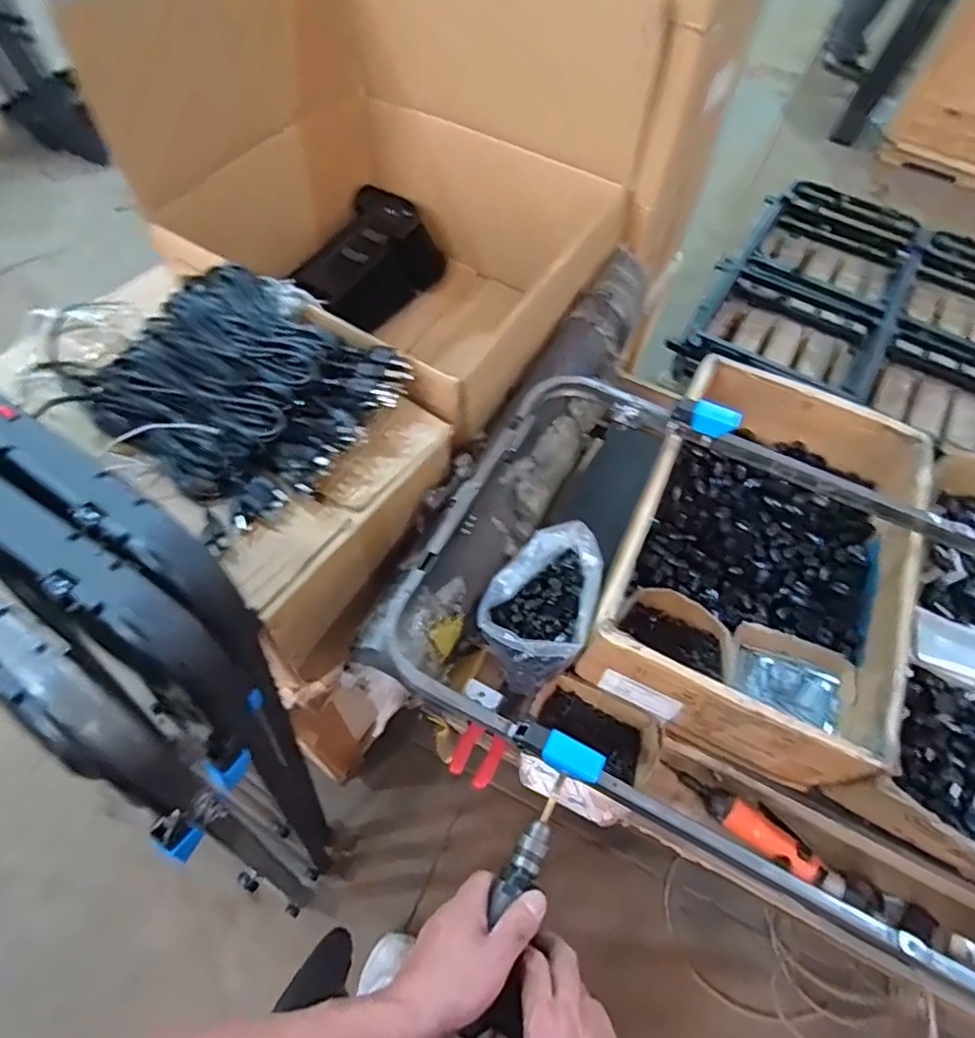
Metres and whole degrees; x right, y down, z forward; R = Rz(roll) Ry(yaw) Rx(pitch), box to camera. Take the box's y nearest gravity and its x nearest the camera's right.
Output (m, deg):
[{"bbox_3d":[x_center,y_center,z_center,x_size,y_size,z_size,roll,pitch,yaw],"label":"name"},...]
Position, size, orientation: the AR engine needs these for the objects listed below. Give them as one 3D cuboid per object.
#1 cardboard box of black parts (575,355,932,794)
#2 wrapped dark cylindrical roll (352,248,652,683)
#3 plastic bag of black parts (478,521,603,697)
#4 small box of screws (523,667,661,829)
[{"bbox_3d":[0.394,0.037,0.880,0.363,0.160,0.555,23,60,11],"label":"cardboard box of black parts"},{"bbox_3d":[0.077,-0.137,0.896,0.141,0.096,0.836,23,60,11],"label":"wrapped dark cylindrical roll"},{"bbox_3d":[0.072,0.108,0.809,0.126,0.108,0.189,19,59,9],"label":"plastic bag of black parts"},{"bbox_3d":[0.129,0.300,0.800,0.168,0.089,0.150,24,60,11],"label":"small box of screws"}]

